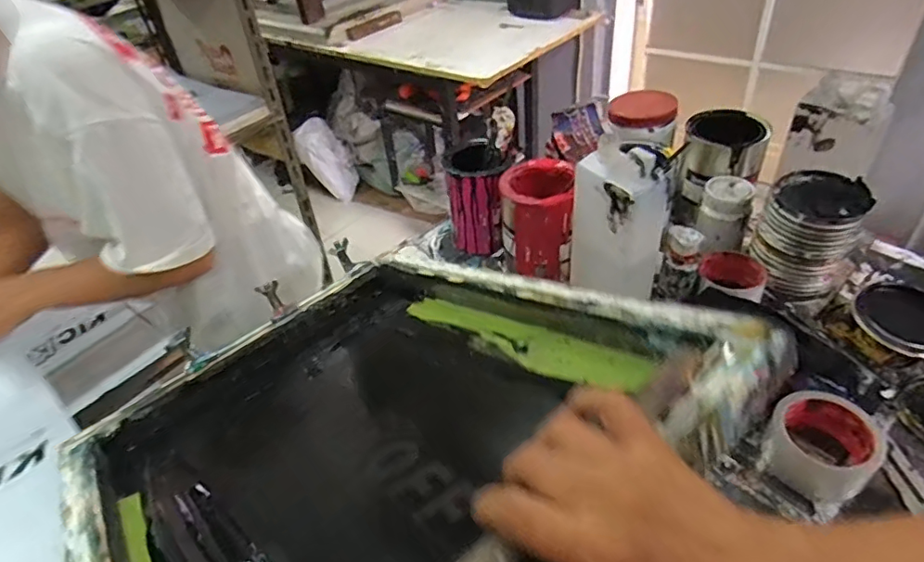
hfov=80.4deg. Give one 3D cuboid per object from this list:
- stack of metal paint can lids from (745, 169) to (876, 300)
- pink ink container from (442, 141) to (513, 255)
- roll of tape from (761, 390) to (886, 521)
[{"bbox_3d":[0.422,-0.058,0.675,0.102,0.131,0.093,22,49,29],"label":"stack of metal paint can lids"},{"bbox_3d":[0.028,-0.131,0.842,0.094,0.144,0.111,-1,42,8],"label":"pink ink container"},{"bbox_3d":[0.352,0.161,0.539,0.085,0.051,0.091,-4,41,4],"label":"roll of tape"}]

